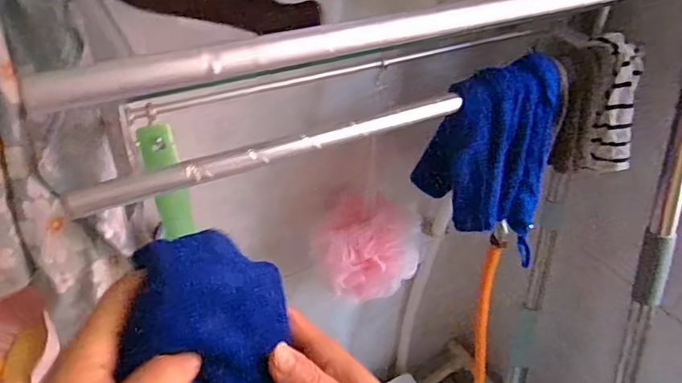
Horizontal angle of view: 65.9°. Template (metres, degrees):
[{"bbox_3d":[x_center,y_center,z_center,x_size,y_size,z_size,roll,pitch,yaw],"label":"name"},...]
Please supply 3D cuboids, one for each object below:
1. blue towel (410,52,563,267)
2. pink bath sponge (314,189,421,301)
[{"bbox_3d":[0.151,-0.040,0.526,0.121,0.174,0.067,1,39,-5],"label":"blue towel"},{"bbox_3d":[0.033,0.066,0.618,0.123,0.096,0.085,4,39,-2],"label":"pink bath sponge"}]

